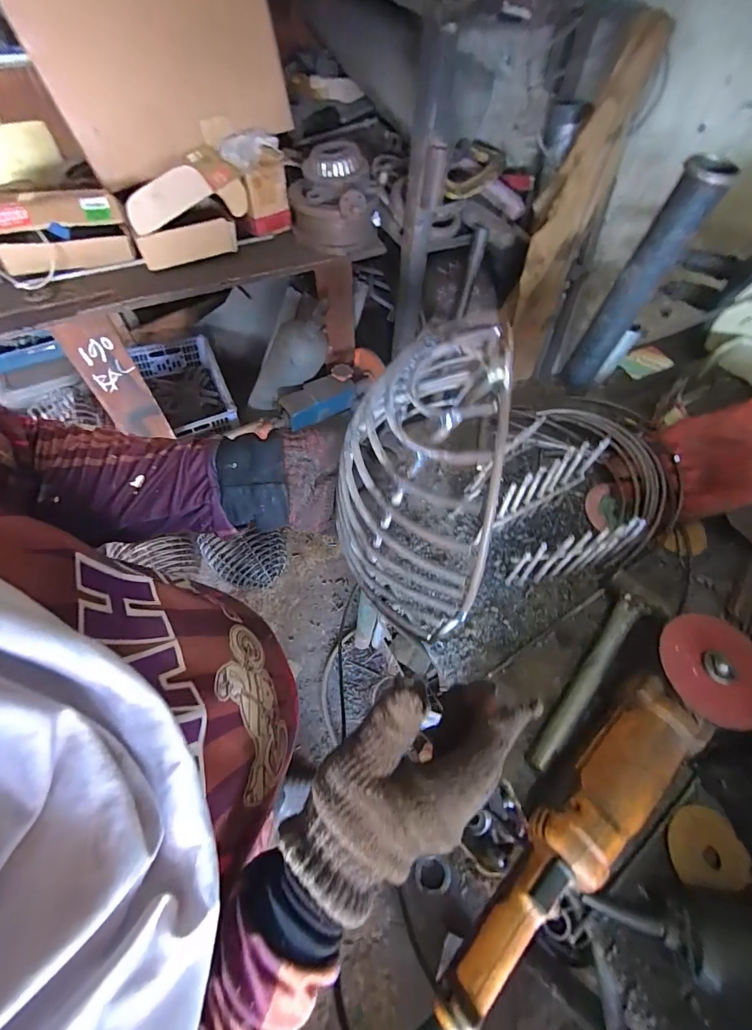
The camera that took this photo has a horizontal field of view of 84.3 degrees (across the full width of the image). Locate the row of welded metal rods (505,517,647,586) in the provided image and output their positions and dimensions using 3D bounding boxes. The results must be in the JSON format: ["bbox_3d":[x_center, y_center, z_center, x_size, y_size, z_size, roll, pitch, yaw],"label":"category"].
[{"bbox_3d":[0.223,0.043,0.468,0.136,0.090,0.017,-11,60,-9],"label":"row of welded metal rods"}]

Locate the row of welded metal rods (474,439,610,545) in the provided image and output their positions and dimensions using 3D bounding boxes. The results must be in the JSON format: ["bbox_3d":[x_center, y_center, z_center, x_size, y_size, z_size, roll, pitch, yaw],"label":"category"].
[{"bbox_3d":[0.190,-0.032,0.476,0.161,0.079,0.024,-30,65,-19],"label":"row of welded metal rods"}]

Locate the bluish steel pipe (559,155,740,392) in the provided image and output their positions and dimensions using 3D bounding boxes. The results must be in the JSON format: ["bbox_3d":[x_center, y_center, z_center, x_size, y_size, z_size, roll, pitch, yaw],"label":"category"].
[{"bbox_3d":[0.329,-0.283,0.547,0.061,0.292,0.056,28,62,13],"label":"bluish steel pipe"}]

